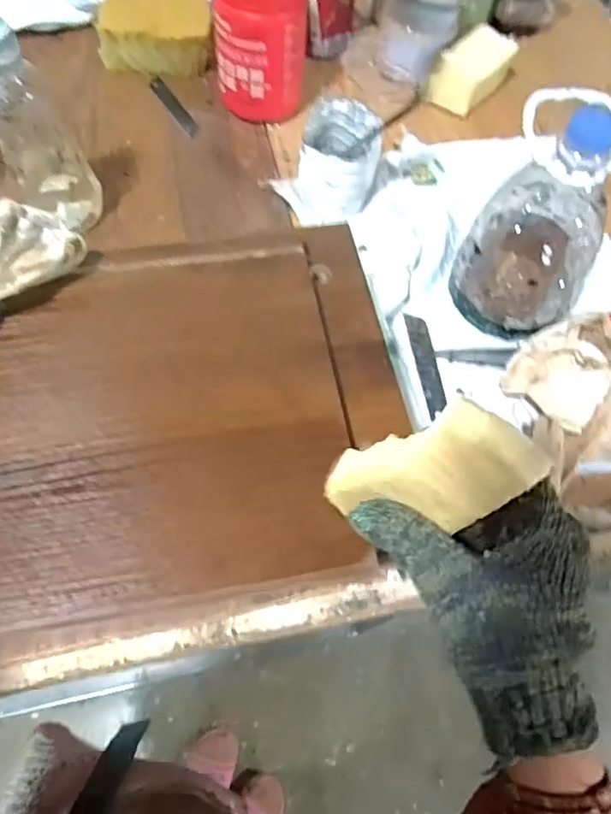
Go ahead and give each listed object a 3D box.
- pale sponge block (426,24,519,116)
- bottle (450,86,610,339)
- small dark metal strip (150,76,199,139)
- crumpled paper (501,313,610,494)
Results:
[{"bbox_3d":[0.173,-0.351,0.586,0.053,0.050,0.090,40,68,15],"label":"pale sponge block"},{"bbox_3d":[0.177,-0.139,0.424,0.099,0.156,0.100,26,65,9],"label":"bottle"},{"bbox_3d":[-0.133,-0.306,0.568,0.017,0.005,0.091,-30,69,-16],"label":"small dark metal strip"},{"bbox_3d":[0.217,-0.013,0.428,0.120,0.046,0.109,-18,67,-12],"label":"crumpled paper"}]

